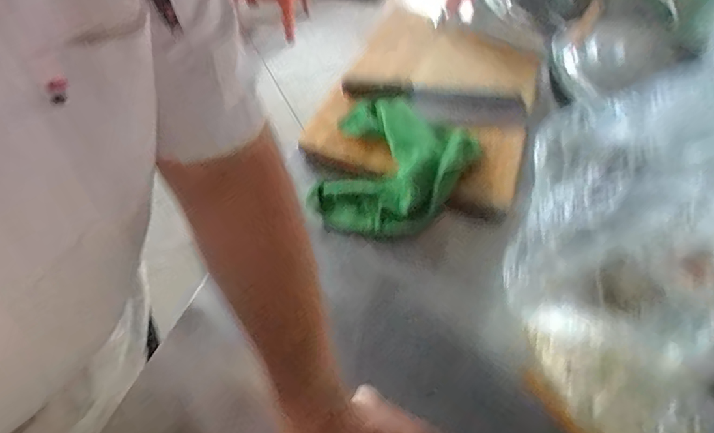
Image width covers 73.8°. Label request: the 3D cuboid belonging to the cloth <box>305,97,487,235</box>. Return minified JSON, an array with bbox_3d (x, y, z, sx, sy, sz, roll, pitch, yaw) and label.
[{"bbox_3d":[0.043,-0.069,0.667,0.200,0.069,0.232,24,51,16],"label":"cloth"}]

